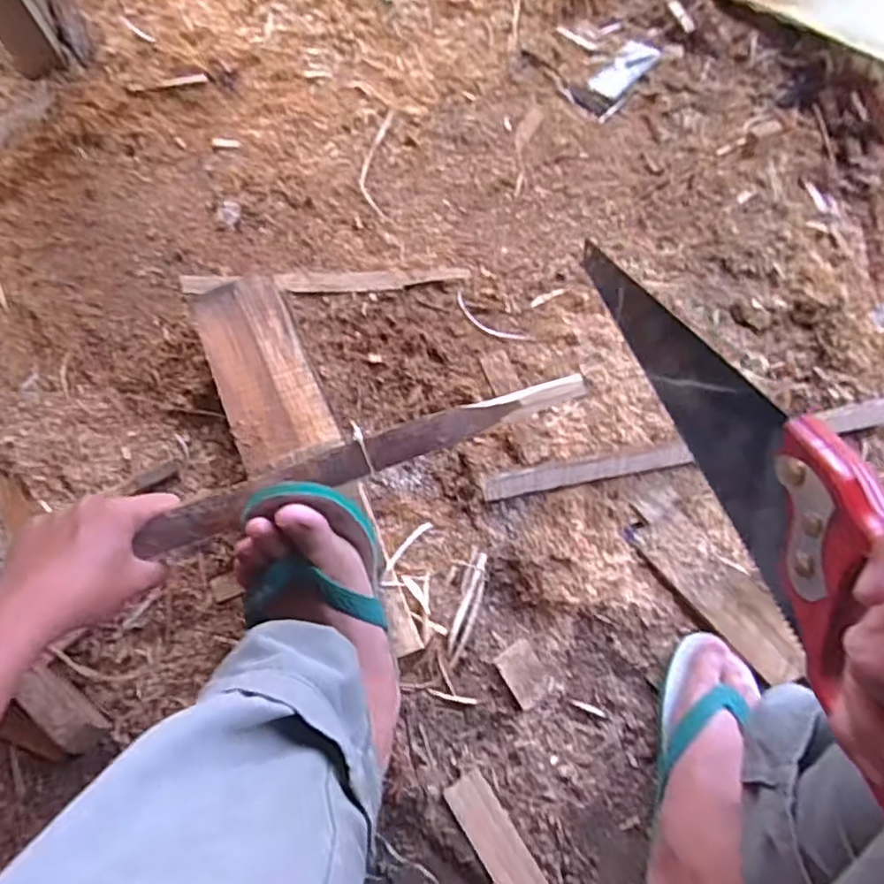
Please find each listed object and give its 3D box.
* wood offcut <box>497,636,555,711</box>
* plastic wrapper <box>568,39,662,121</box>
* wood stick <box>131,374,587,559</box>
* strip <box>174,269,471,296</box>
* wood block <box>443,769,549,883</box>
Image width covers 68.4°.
[{"bbox_3d":[0.081,0.224,0.629,0.042,0.009,0.057,-27,87,-27],"label":"wood offcut"},{"bbox_3d":[0.219,-0.464,0.822,0.058,0.011,0.121,42,81,10],"label":"plastic wrapper"},{"bbox_3d":[-0.053,0.010,0.511,0.357,0.021,0.028,-20,76,-10],"label":"wood stick"},{"bbox_3d":[-0.133,-0.182,0.738,0.320,0.007,0.025,-1,76,1],"label":"strip"},{"bbox_3d":[0.052,0.362,0.583,0.039,0.016,0.125,-32,78,-6],"label":"wood block"}]

